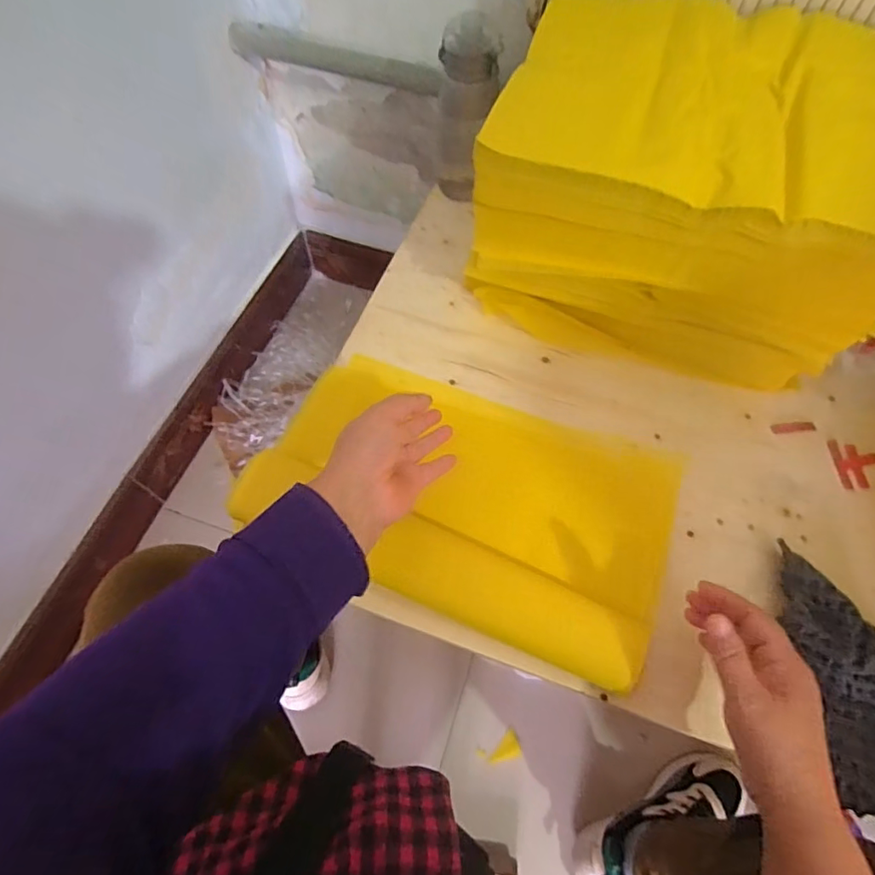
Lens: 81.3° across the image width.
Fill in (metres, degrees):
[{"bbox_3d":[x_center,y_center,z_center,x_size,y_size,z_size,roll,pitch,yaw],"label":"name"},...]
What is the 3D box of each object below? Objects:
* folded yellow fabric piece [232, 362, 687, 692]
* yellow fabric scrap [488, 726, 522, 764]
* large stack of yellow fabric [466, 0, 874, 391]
[{"bbox_3d":[0.024,0.049,0.468,0.363,0.029,0.208,22,64,10],"label":"folded yellow fabric piece"},{"bbox_3d":[0.103,0.458,0.744,0.031,0.006,0.052,37,67,16],"label":"yellow fabric scrap"},{"bbox_3d":[0.241,-0.250,0.528,0.356,0.215,0.273,17,63,7],"label":"large stack of yellow fabric"}]

